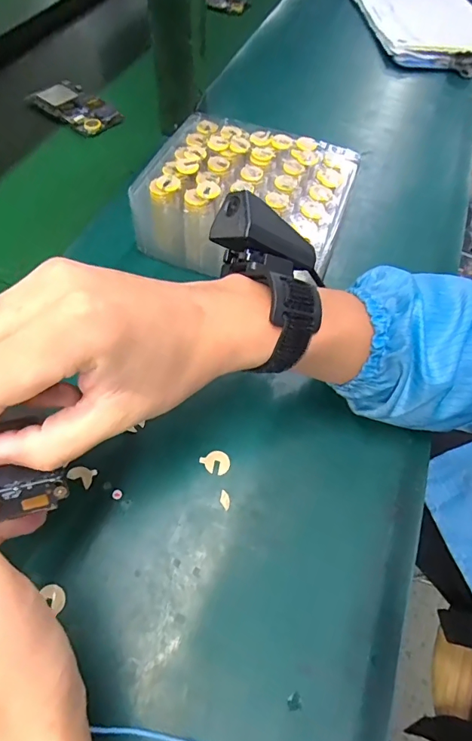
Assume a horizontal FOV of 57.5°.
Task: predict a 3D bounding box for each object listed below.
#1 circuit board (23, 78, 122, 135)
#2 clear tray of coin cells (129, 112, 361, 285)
[{"bbox_3d":[-0.204,-0.335,0.542,0.118,0.016,0.061,35,63,18],"label":"circuit board"},{"bbox_3d":[0.010,-0.154,0.395,0.174,0.067,0.153,19,59,9],"label":"clear tray of coin cells"}]

